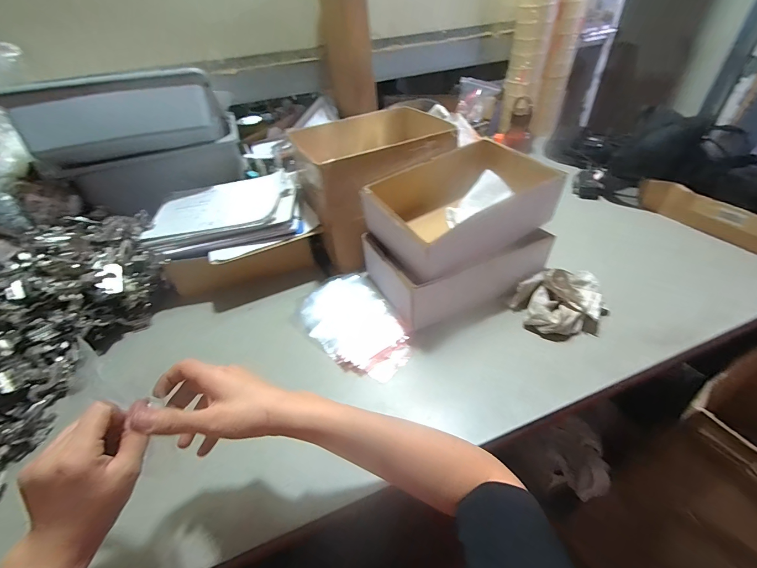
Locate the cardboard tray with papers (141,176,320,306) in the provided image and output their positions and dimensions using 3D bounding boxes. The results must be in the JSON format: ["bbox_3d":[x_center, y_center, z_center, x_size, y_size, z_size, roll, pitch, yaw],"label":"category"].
[{"bbox_3d":[-0.318,-0.115,0.752,0.333,0.151,0.260,-17,42,-12],"label":"cardboard tray with papers"}]

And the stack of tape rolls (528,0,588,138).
[{"bbox_3d":[0.591,-0.715,1.093,0.074,0.409,0.100,19,47,26],"label":"stack of tape rolls"}]

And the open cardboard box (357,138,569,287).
[{"bbox_3d":[0.159,-0.143,0.615,0.323,0.114,0.194,-22,44,-17],"label":"open cardboard box"}]

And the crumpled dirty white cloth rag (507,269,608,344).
[{"bbox_3d":[0.328,0.030,0.581,0.157,0.058,0.116,-8,41,-2],"label":"crumpled dirty white cloth rag"}]

